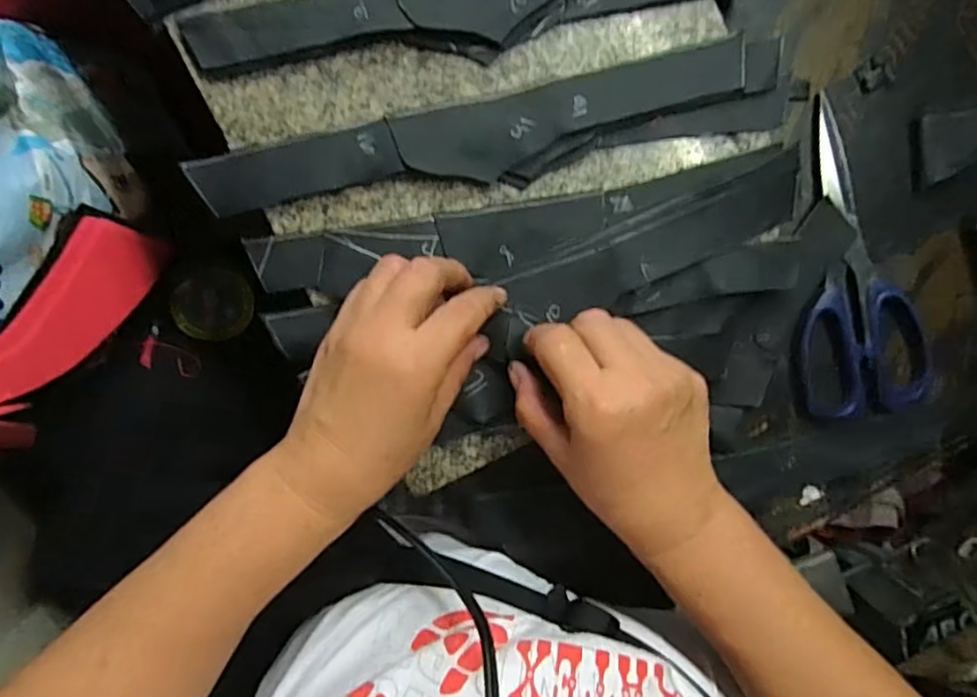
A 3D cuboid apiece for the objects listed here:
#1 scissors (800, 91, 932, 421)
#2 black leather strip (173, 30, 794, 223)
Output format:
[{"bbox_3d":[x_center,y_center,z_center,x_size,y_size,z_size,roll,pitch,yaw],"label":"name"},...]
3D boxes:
[{"bbox_3d":[0.223,-0.052,0.383,0.078,0.007,0.184,-8,96,-4],"label":"scissors"},{"bbox_3d":[0.007,-0.114,0.347,0.319,0.009,0.049,-14,97,-3],"label":"black leather strip"}]

